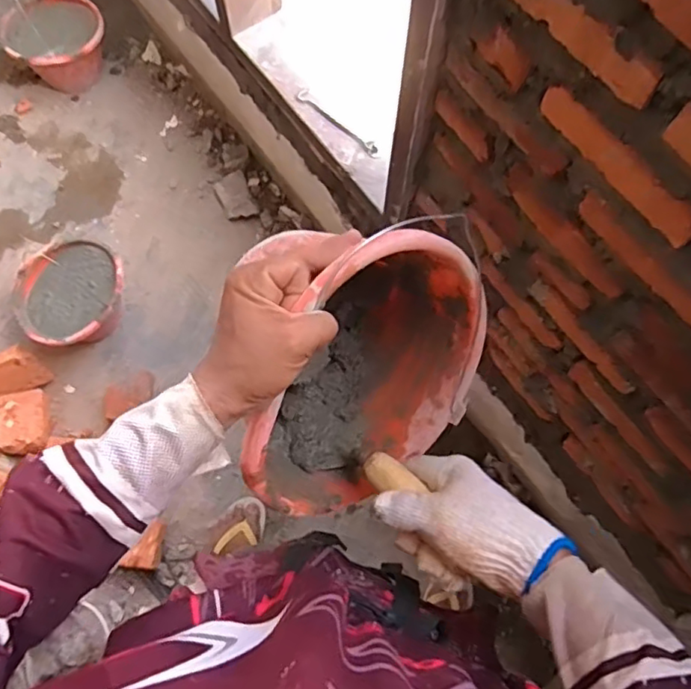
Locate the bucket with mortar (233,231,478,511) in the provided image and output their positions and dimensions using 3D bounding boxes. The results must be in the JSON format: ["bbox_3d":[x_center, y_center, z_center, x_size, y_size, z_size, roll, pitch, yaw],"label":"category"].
[{"bbox_3d":[-0.020,0.001,0.533,0.186,0.219,0.258,38,109,40],"label":"bucket with mortar"}]

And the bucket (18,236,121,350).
[{"bbox_3d":[-0.613,-0.099,1.371,0.223,0.161,0.247,29,76,9],"label":"bucket"}]

